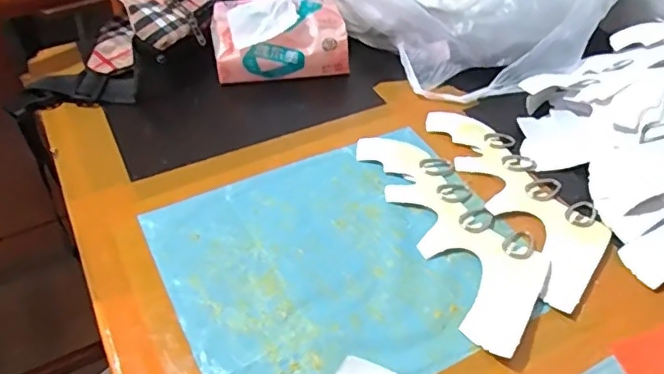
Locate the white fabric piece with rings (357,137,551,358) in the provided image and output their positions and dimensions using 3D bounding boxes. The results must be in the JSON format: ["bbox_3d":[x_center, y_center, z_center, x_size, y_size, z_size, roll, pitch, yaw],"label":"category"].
[{"bbox_3d":[0.095,0.026,0.442,0.078,0.007,0.224,-13,42,-14],"label":"white fabric piece with rings"}]

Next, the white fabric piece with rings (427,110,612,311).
[{"bbox_3d":[0.154,0.001,0.465,0.077,0.009,0.220,-11,44,-11],"label":"white fabric piece with rings"}]

